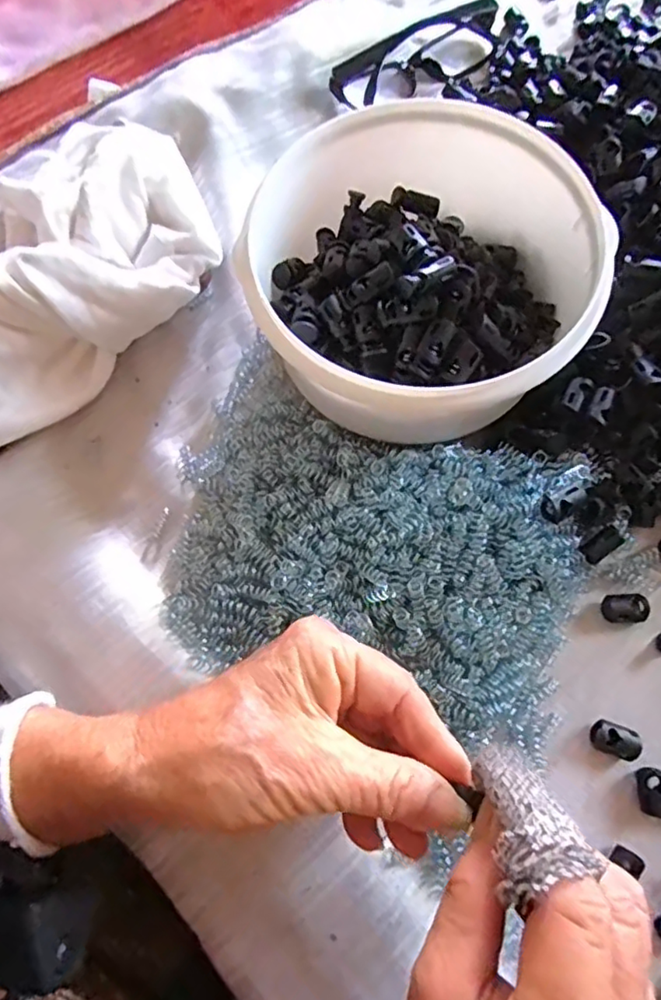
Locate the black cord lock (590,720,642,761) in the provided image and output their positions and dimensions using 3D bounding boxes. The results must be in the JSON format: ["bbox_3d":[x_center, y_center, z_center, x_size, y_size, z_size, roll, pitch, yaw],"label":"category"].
[{"bbox_3d":[0.134,0.113,0.275,0.020,0.009,0.014,21,71,4],"label":"black cord lock"}]

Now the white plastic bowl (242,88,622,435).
[{"bbox_3d":[0.052,-0.116,0.294,0.182,0.070,0.166,1,71,-3],"label":"white plastic bowl"}]

